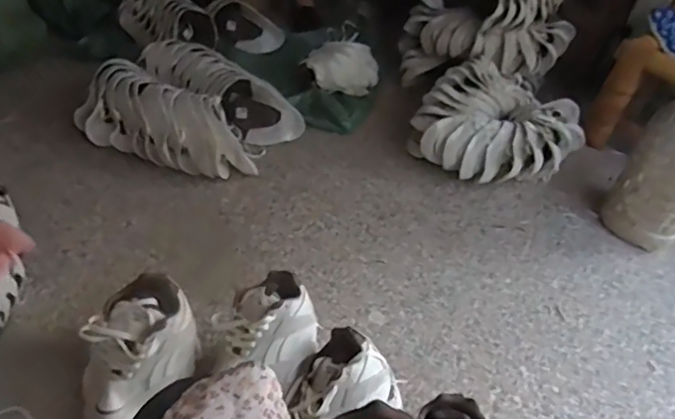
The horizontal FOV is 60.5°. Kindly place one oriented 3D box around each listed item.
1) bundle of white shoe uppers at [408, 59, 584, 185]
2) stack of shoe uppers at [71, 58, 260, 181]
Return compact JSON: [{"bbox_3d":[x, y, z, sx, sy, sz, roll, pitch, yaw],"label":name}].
[{"bbox_3d":[0.416,-0.217,1.549,0.382,0.133,0.382,-31,53,-34],"label":"bundle of white shoe uppers"},{"bbox_3d":[-0.389,-0.204,1.356,0.425,0.147,0.224,22,44,18],"label":"stack of shoe uppers"}]

